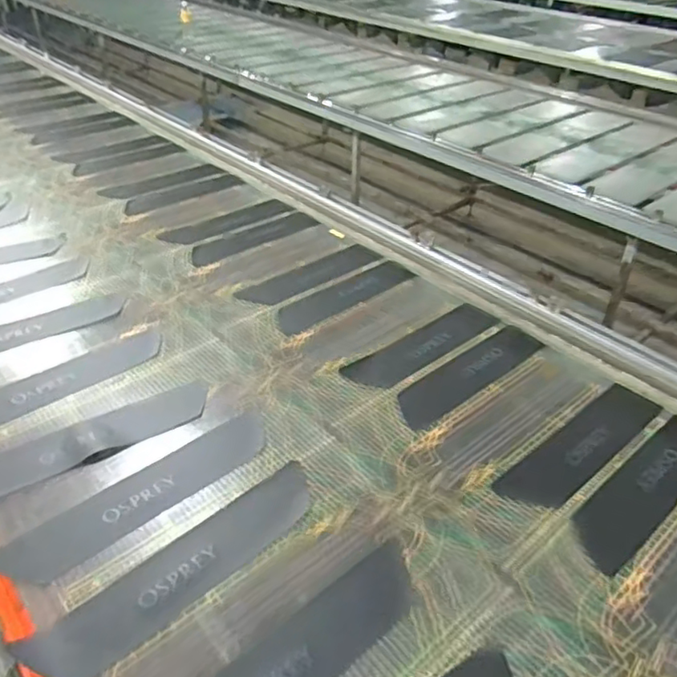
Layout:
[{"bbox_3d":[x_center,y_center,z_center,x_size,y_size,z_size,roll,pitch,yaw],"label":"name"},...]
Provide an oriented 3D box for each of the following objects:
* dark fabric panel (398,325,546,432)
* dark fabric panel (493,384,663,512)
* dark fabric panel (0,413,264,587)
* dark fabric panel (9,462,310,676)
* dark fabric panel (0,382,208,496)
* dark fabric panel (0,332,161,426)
[{"bbox_3d":[0.272,0.075,1.271,0.393,0.012,0.114,-29,46,-32],"label":"dark fabric panel"},{"bbox_3d":[0.452,0.193,1.117,0.410,0.009,0.108,-26,45,-33],"label":"dark fabric panel"},{"bbox_3d":[-0.320,0.254,1.019,0.453,0.010,0.127,-27,45,-34],"label":"dark fabric panel"},{"bbox_3d":[-0.220,0.333,0.903,0.455,0.011,0.101,-29,46,-35],"label":"dark fabric panel"},{"bbox_3d":[-0.451,0.180,1.103,0.454,0.012,0.100,-21,45,-31],"label":"dark fabric panel"},{"bbox_3d":[-0.573,0.088,1.230,0.449,0.012,0.131,-27,43,-34],"label":"dark fabric panel"}]

